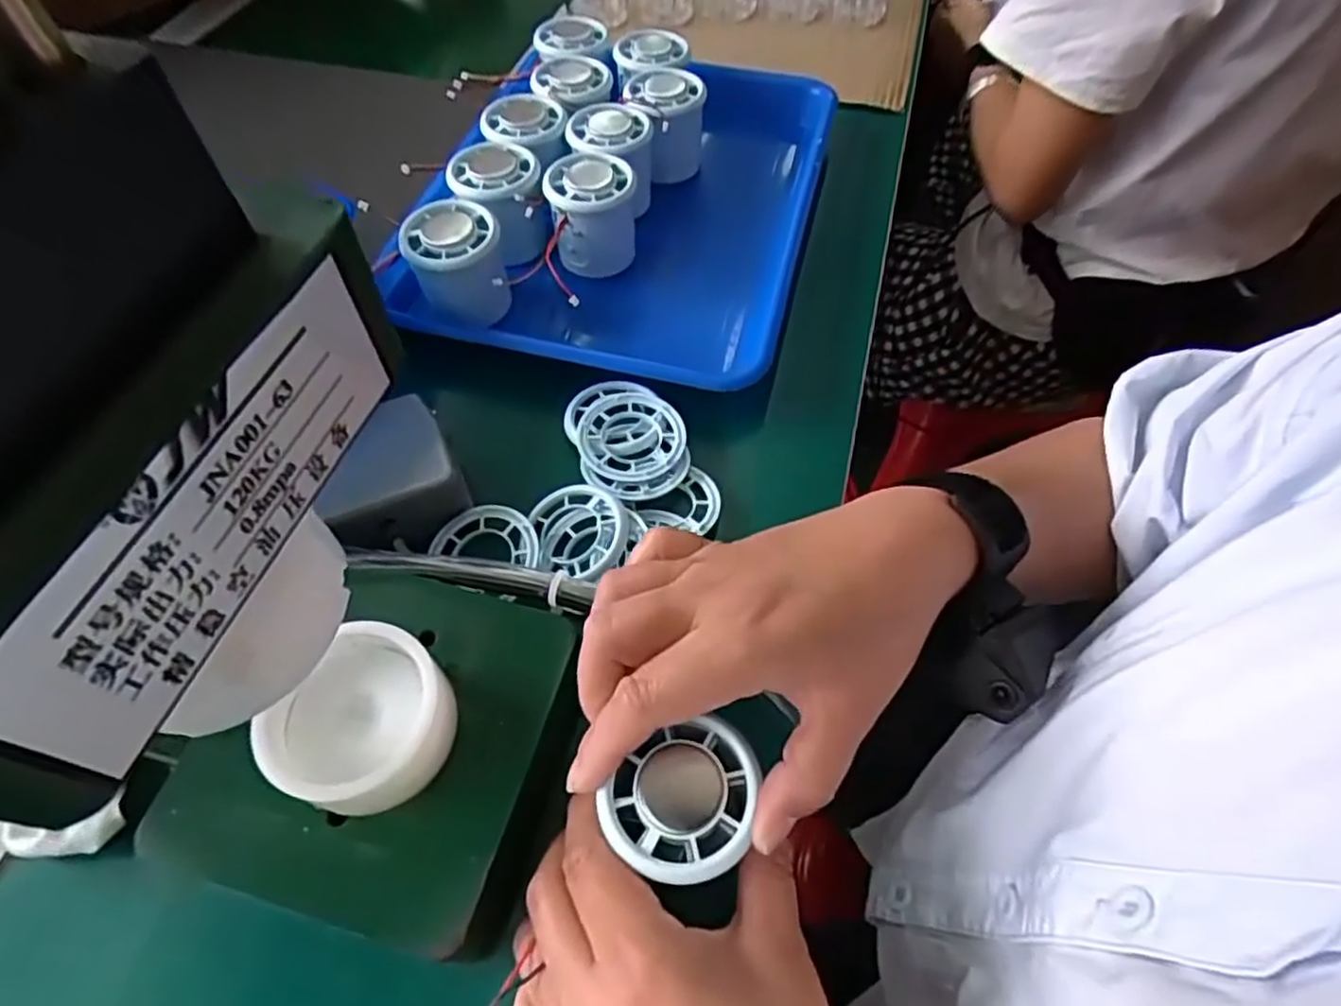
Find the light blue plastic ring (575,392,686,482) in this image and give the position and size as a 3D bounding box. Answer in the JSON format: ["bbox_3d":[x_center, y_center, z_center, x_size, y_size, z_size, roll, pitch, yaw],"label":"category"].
[{"bbox_3d":[-0.022,-0.035,0.376,0.055,0.008,0.056,0,57,0],"label":"light blue plastic ring"}]

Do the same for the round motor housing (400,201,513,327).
[{"bbox_3d":[-0.126,-0.141,0.423,0.053,0.055,0.050,0,57,0],"label":"round motor housing"}]

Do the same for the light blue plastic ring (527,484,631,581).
[{"bbox_3d":[-0.044,0.013,0.345,0.046,0.006,0.052,-14,58,-8],"label":"light blue plastic ring"}]

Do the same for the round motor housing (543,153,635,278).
[{"bbox_3d":[-0.050,-0.183,0.455,0.056,0.058,0.057,-1,57,-1],"label":"round motor housing"}]

